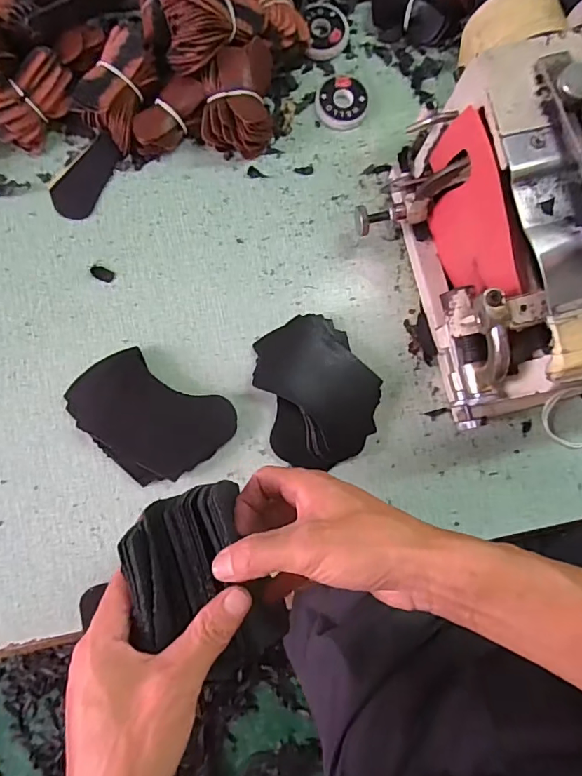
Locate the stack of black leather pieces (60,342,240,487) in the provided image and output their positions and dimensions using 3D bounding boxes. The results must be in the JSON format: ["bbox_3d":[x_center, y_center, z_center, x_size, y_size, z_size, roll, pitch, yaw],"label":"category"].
[{"bbox_3d":[-0.119,0.022,0.405,0.124,0.017,0.094,40,83,0],"label":"stack of black leather pieces"}]

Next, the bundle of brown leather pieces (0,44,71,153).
[{"bbox_3d":[-0.224,-0.245,0.412,0.078,0.042,0.044,-37,88,-6],"label":"bundle of brown leather pieces"}]

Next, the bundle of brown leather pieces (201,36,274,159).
[{"bbox_3d":[-0.047,-0.252,0.421,0.058,0.045,0.084,1,85,-4],"label":"bundle of brown leather pieces"}]

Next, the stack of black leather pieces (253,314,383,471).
[{"bbox_3d":[0.024,0.002,0.416,0.097,0.015,0.125,-16,86,-5],"label":"stack of black leather pieces"}]

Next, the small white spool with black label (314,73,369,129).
[{"bbox_3d":[0.048,-0.266,0.443,0.048,0.010,0.048,0,85,-4],"label":"small white spool with black label"}]

